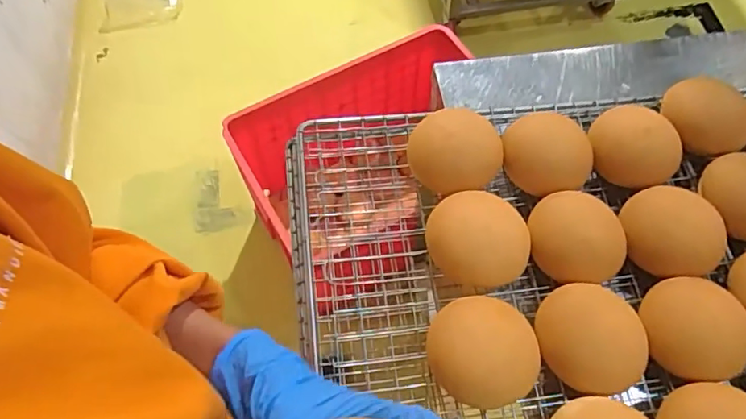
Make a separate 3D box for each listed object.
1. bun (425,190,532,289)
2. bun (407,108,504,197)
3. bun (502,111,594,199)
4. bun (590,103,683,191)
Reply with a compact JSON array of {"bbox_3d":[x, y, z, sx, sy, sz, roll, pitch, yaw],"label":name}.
[{"bbox_3d":[0.103,0.032,0.549,0.093,0.050,0.091,0,65,0],"label":"bun"},{"bbox_3d":[0.088,-0.065,0.592,0.098,0.057,0.093,14,65,6],"label":"bun"},{"bbox_3d":[0.187,-0.059,0.591,0.097,0.054,0.079,40,70,16],"label":"bun"},{"bbox_3d":[0.288,-0.074,0.603,0.091,0.048,0.092,5,65,2],"label":"bun"}]

